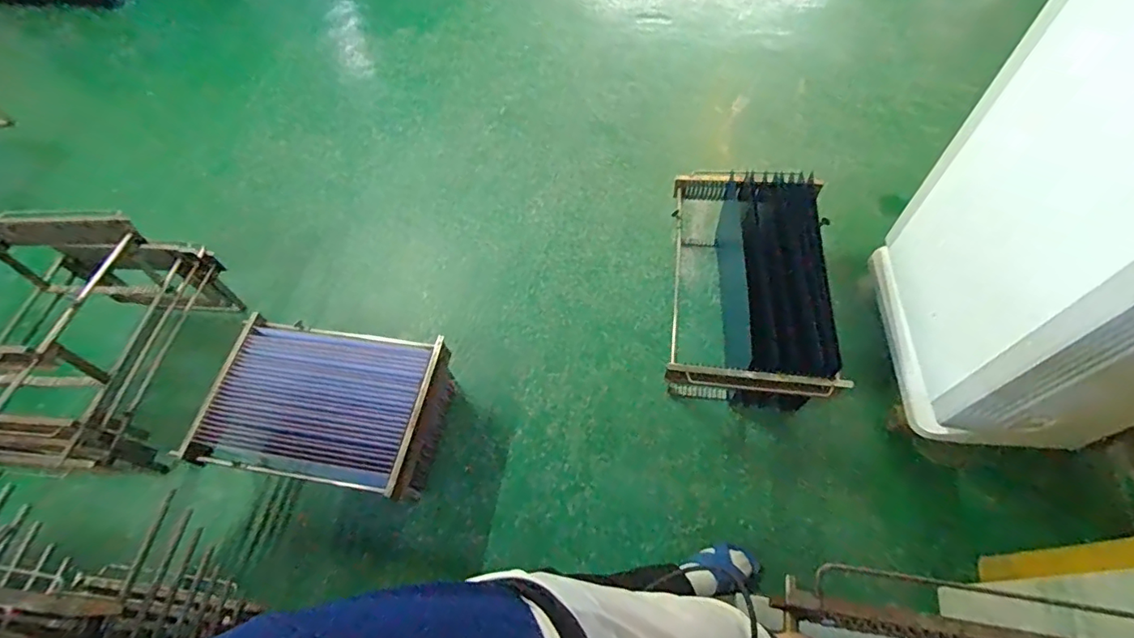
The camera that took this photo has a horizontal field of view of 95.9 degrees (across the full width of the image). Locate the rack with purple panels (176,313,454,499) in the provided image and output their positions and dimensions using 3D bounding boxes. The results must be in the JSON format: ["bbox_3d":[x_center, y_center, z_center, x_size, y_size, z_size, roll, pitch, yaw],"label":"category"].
[{"bbox_3d":[-0.627,0.243,1.400,0.584,0.238,0.408,8,61,10],"label":"rack with purple panels"}]

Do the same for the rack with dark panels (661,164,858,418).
[{"bbox_3d":[0.510,-0.102,1.499,0.402,0.350,0.742,4,61,8],"label":"rack with dark panels"}]

